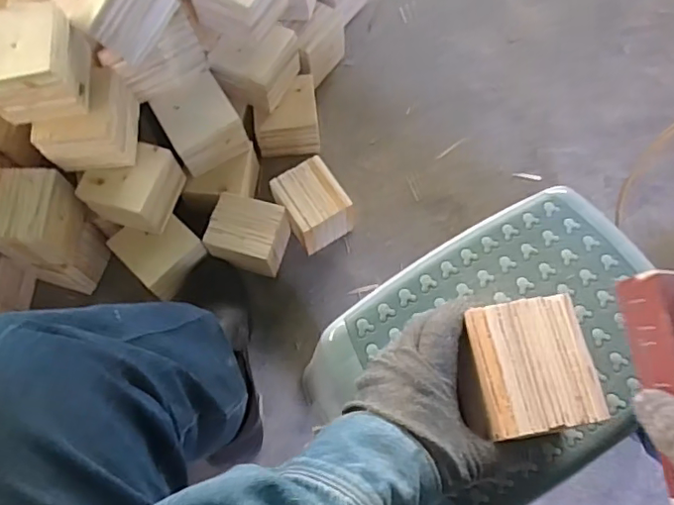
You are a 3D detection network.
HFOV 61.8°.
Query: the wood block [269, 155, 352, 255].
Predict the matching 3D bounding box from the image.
[{"bbox_3d":[-0.034,-0.066,0.831,0.089,0.091,0.106,-32,72,-10],"label":"wood block"}]

